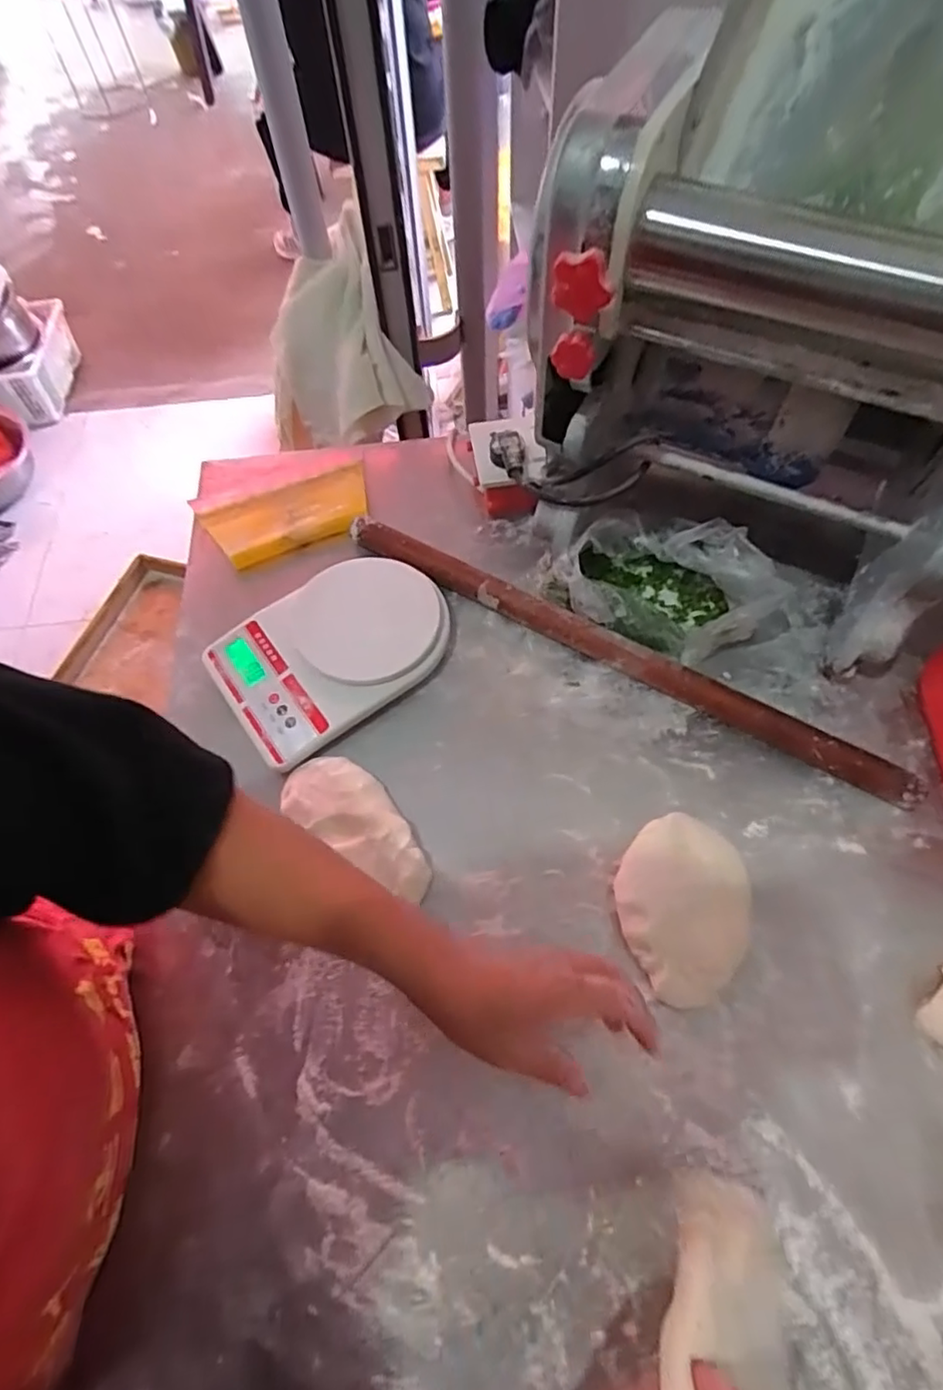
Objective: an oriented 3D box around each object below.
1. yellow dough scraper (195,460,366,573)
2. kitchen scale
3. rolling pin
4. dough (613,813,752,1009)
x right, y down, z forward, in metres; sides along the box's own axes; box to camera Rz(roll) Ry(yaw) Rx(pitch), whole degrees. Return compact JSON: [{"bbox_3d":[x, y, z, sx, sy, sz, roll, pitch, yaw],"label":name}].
[{"bbox_3d":[-0.199,-0.197,0.670,0.178,0.014,0.097,-21,65,-8],"label":"yellow dough scraper"},{"bbox_3d":[-0.128,-0.043,0.585,0.213,0.035,0.149,-35,67,-14],"label":"kitchen scale"},{"bbox_3d":[0.120,-0.043,0.574,0.551,0.033,0.031,29,68,15],"label":"rolling pin"},{"bbox_3d":[0.160,0.162,0.477,0.094,0.028,0.134,12,65,8],"label":"dough"}]

